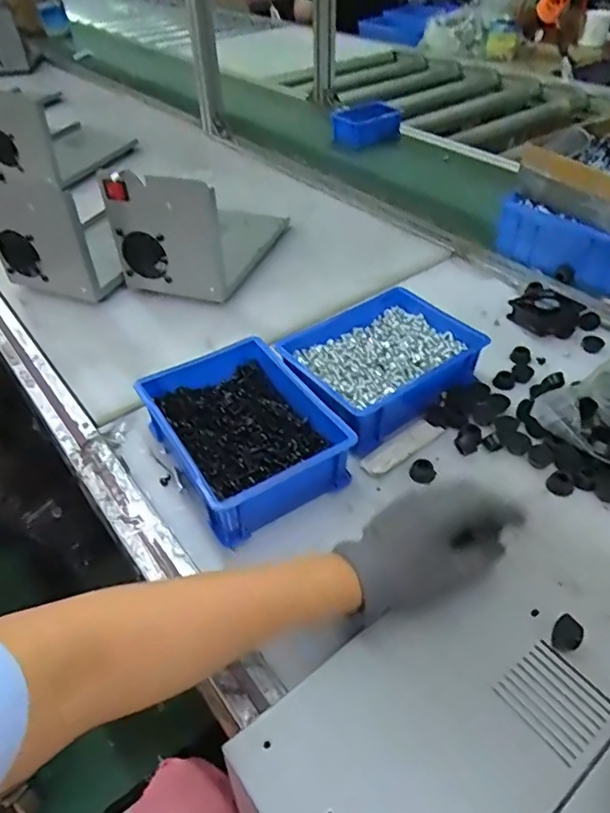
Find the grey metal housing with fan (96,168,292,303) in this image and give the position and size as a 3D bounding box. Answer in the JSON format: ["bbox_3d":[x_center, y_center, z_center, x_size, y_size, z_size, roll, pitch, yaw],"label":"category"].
[{"bbox_3d":[-0.149,-0.291,0.817,0.161,0.181,0.252,11,45,13],"label":"grey metal housing with fan"}]

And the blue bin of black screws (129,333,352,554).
[{"bbox_3d":[-0.059,0.025,0.554,0.153,0.066,0.194,-26,48,-22],"label":"blue bin of black screws"}]

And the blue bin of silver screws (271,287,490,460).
[{"bbox_3d":[0.086,-0.050,0.626,0.203,0.062,0.158,-29,49,-24],"label":"blue bin of silver screws"}]

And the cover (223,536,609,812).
[{"bbox_3d":[0.103,0.210,0.378,0.290,0.031,0.151,-29,49,-24],"label":"cover"}]

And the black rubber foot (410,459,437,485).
[{"bbox_3d":[0.116,0.064,0.543,0.023,0.011,0.021,18,47,21],"label":"black rubber foot"}]

